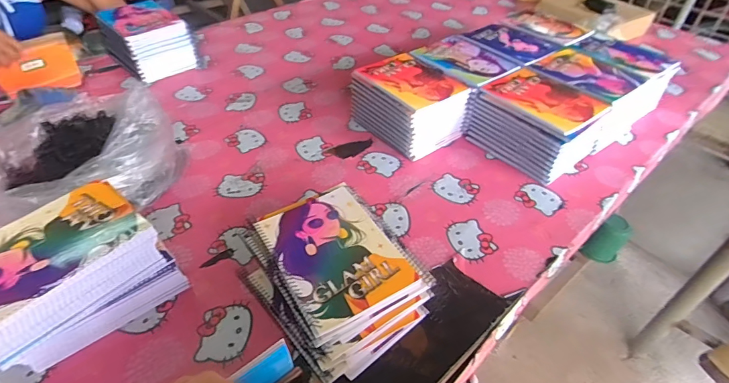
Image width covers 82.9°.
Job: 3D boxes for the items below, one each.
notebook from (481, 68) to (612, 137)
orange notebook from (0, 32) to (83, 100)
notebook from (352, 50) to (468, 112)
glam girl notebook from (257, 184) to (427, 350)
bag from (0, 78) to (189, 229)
[{"bbox_3d":[0.346,-0.187,0.794,0.163,0.010,0.200,-27,50,-28],"label":"notebook"},{"bbox_3d":[-0.739,-0.281,0.933,0.017,0.117,0.156,26,45,34],"label":"orange notebook"},{"bbox_3d":[0.094,-0.235,0.861,0.163,0.013,0.193,-27,50,-28],"label":"notebook"},{"bbox_3d":[-0.037,0.081,0.549,0.154,0.017,0.196,-21,48,-23],"label":"glam girl notebook"},{"bbox_3d":[-0.473,-0.064,0.697,0.284,0.158,0.232,-23,49,-25],"label":"bag"}]

